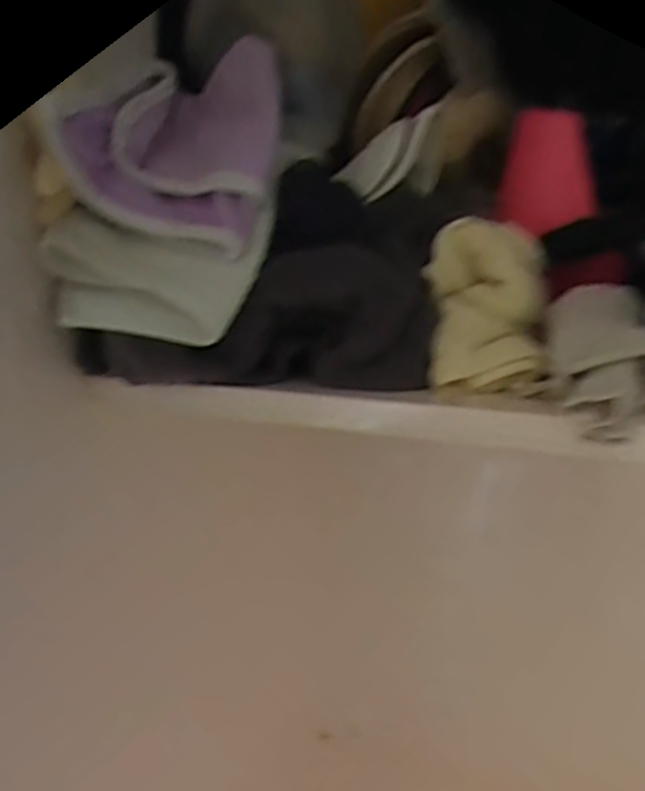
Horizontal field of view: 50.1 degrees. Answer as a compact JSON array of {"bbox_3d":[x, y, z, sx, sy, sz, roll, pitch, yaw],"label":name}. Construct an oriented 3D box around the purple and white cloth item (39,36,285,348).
[{"bbox_3d":[-0.094,-0.139,0.469,0.126,0.186,0.137,0,7,15],"label":"purple and white cloth item"}]

